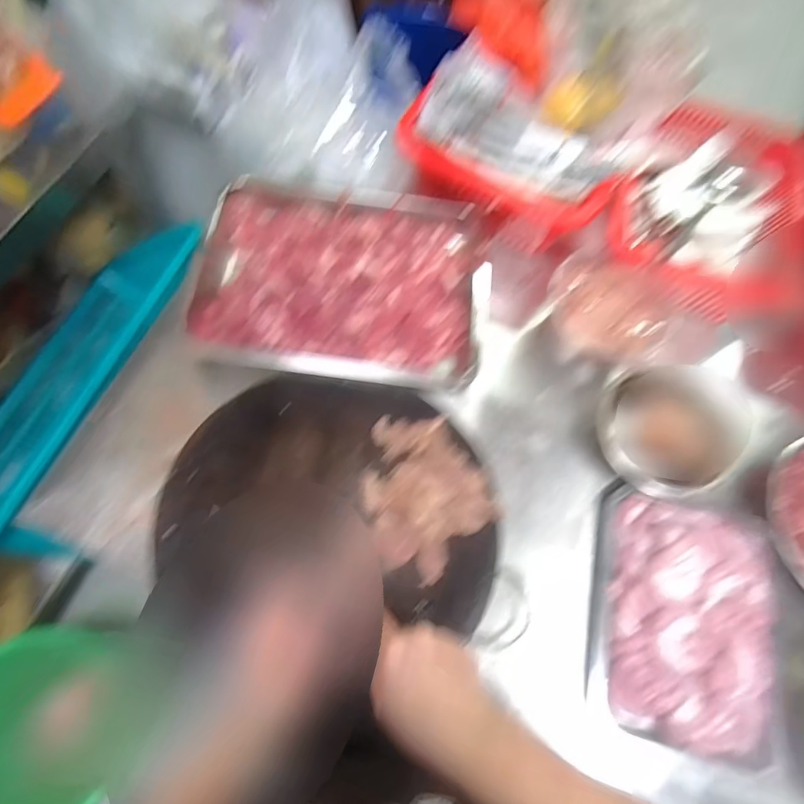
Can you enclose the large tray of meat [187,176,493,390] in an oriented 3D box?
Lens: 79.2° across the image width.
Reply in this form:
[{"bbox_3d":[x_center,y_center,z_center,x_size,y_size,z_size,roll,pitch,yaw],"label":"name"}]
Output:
[{"bbox_3d":[-0.072,-0.151,0.589,0.350,0.055,0.253,8,68,-1],"label":"large tray of meat"}]

